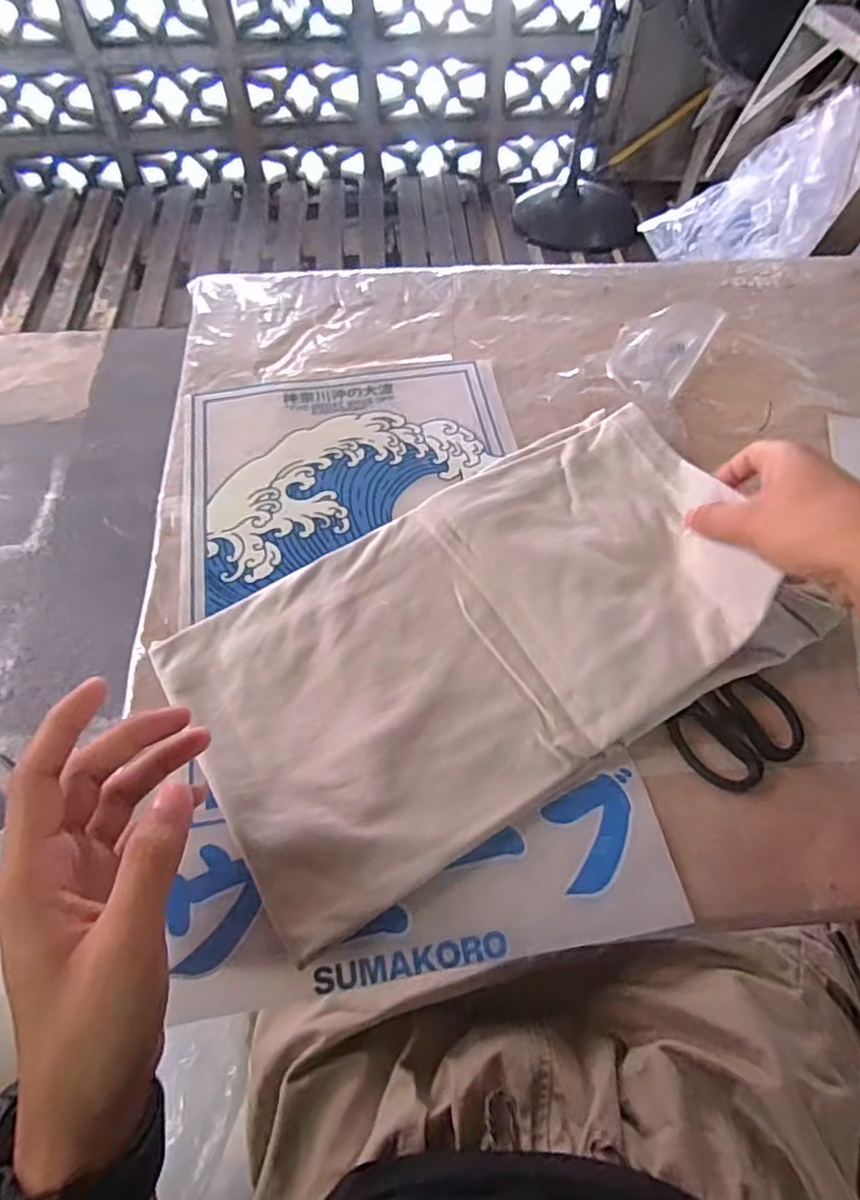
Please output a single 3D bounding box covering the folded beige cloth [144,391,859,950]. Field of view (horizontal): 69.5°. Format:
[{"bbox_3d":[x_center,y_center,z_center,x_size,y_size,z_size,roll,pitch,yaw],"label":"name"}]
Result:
[{"bbox_3d":[0.041,0.015,0.375,0.356,0.020,0.198,-27,64,-13],"label":"folded beige cloth"}]

